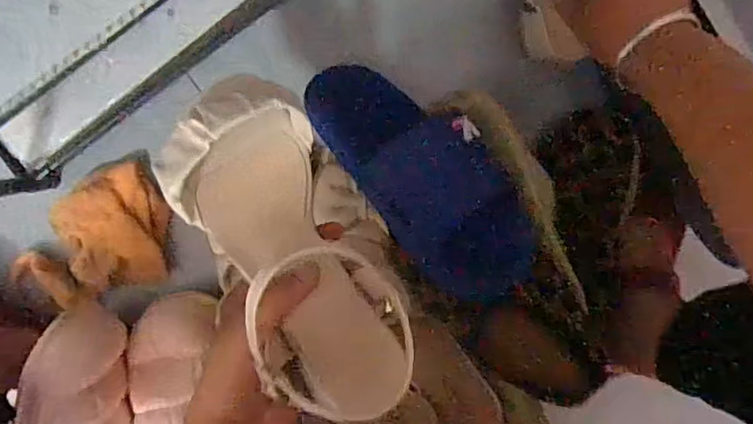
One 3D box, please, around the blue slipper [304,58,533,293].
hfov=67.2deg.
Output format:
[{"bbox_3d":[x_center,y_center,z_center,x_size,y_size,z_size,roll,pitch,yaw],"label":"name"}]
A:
[{"bbox_3d":[0.049,-0.035,0.554,0.124,0.039,0.262,-35,91,-5],"label":"blue slipper"}]

